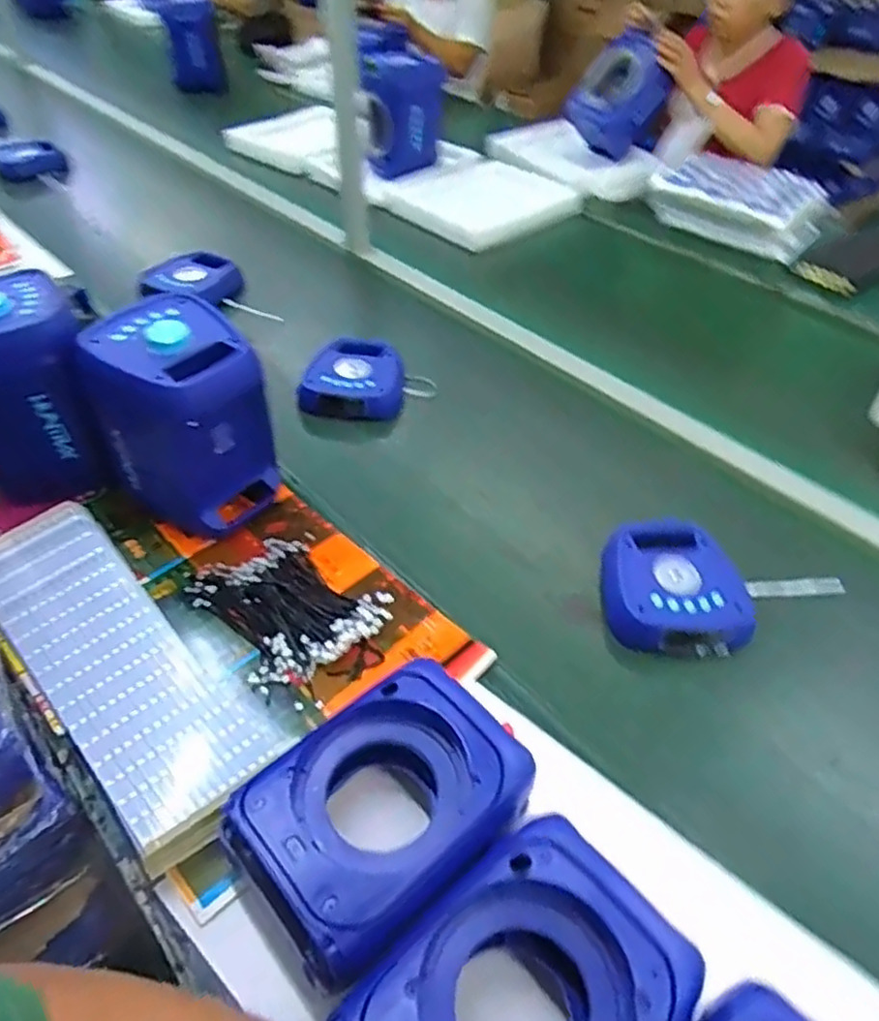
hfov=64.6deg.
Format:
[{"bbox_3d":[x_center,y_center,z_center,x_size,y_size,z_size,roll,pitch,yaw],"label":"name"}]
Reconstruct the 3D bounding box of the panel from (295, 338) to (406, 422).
[{"bbox_3d":[-0.133,-0.220,1.140,0.161,0.063,0.182,7,46,5],"label":"panel"}]

